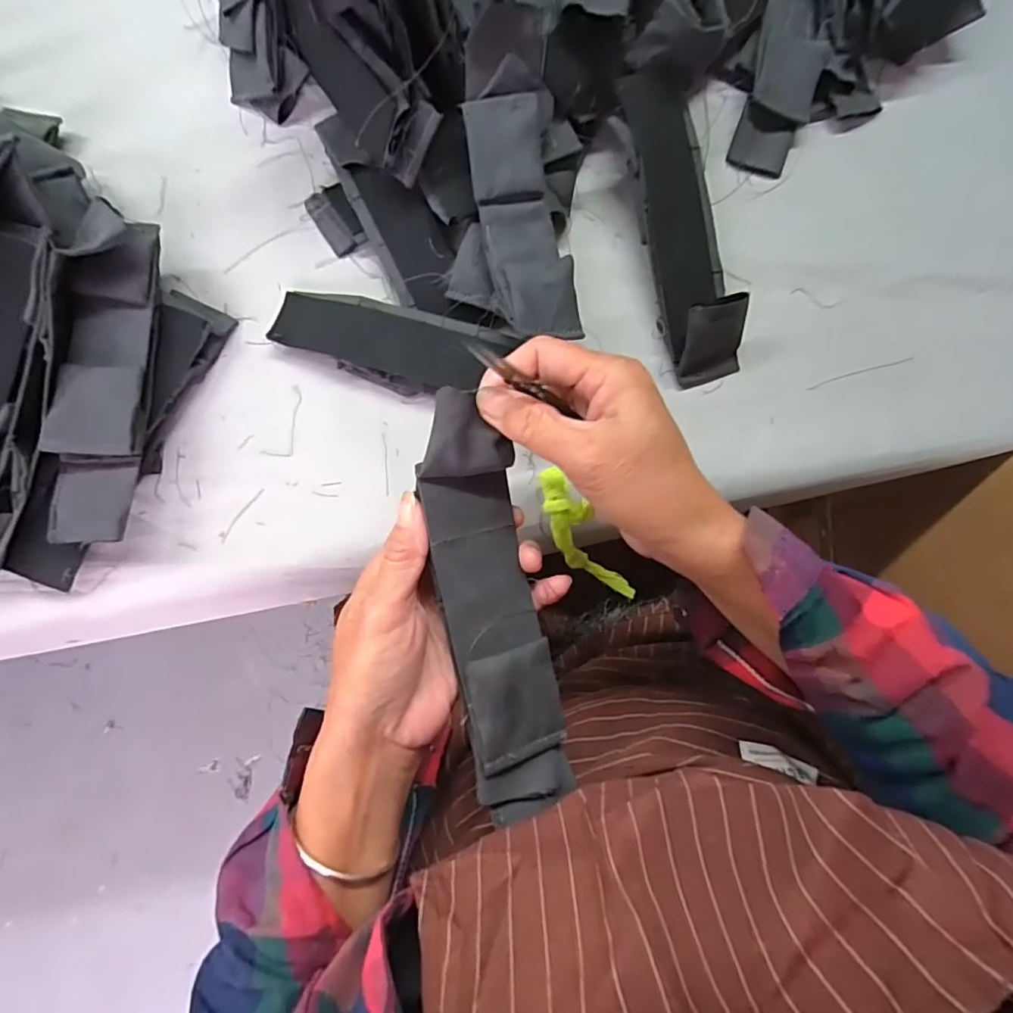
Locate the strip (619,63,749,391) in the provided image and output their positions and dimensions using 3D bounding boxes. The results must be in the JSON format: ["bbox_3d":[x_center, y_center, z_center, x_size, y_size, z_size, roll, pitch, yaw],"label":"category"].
[{"bbox_3d":[0.114,-0.184,0.361,0.049,0.045,0.196,-15,83,-4],"label":"strip"}]

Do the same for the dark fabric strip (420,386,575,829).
[{"bbox_3d":[-0.007,0.049,0.264,0.045,0.032,0.200,-11,93,-3],"label":"dark fabric strip"}]

